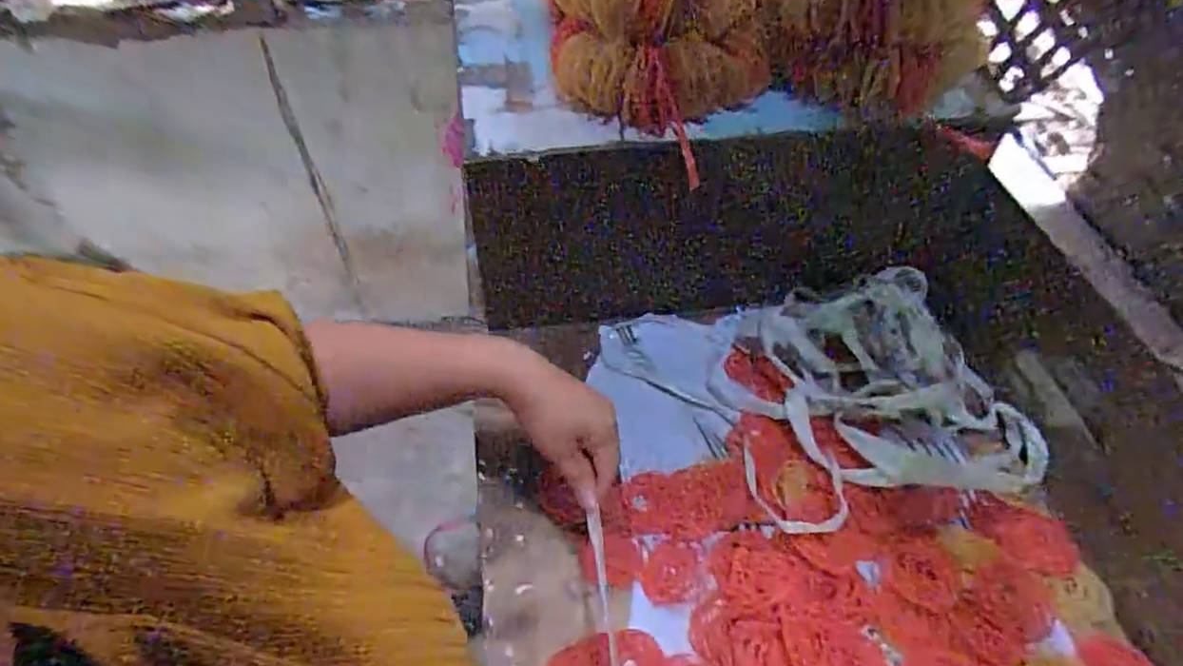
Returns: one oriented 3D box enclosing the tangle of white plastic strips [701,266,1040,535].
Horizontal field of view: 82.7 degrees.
[{"bbox_3d":[0.276,0.058,0.679,0.293,0.063,0.244,-14,53,-12],"label":"tangle of white plastic strips"}]

